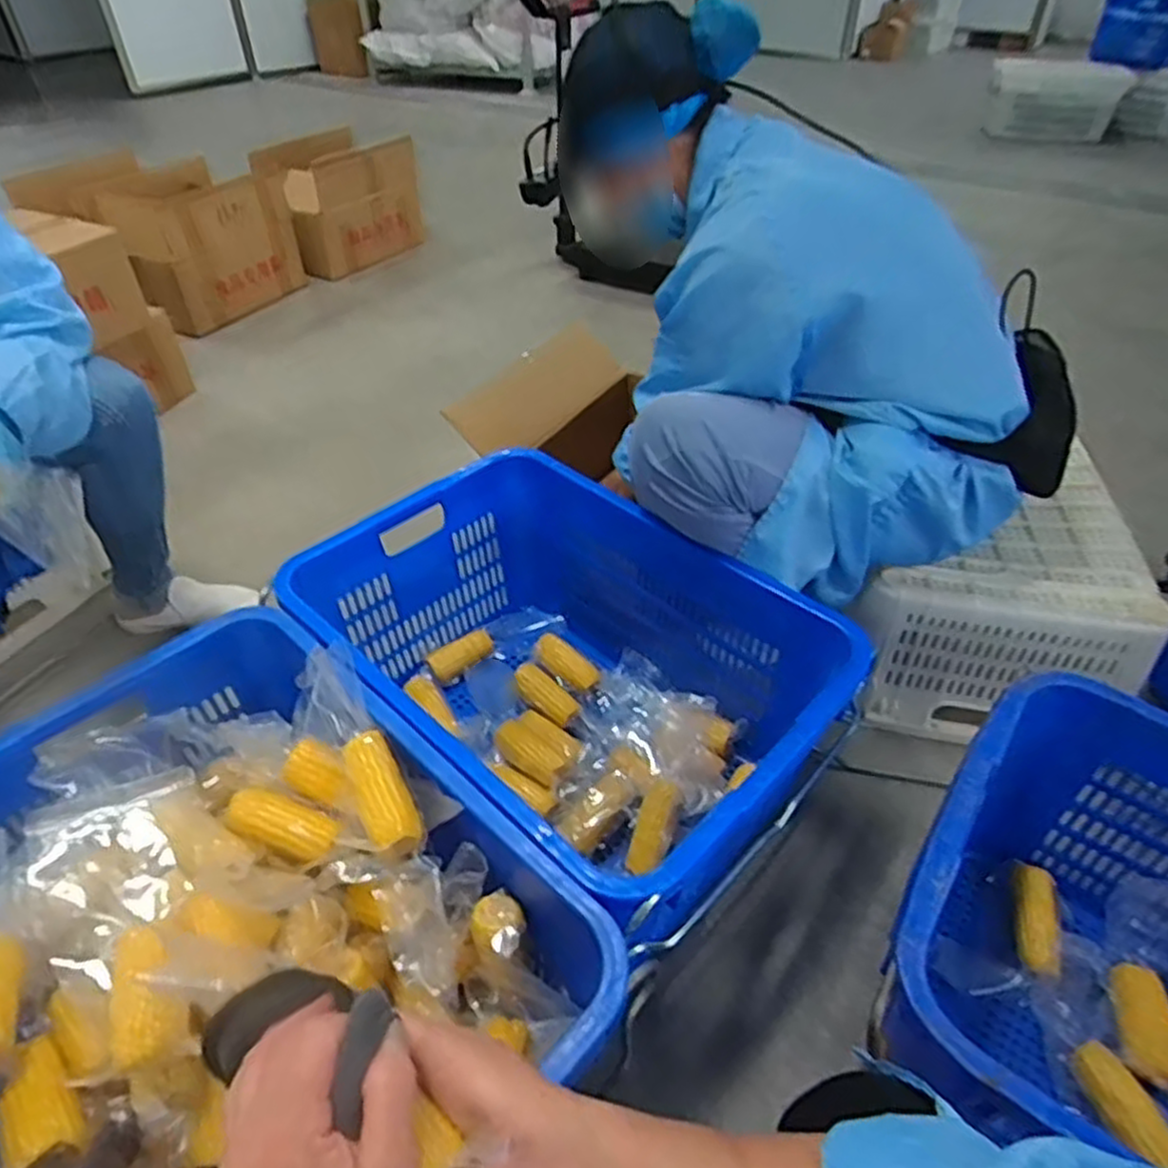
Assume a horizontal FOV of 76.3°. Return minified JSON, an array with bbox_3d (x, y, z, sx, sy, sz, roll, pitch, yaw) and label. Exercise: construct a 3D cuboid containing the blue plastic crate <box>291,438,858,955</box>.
[{"bbox_3d":[-0.029,0.130,0.946,0.608,0.289,0.428,33,52,31],"label":"blue plastic crate"}]

